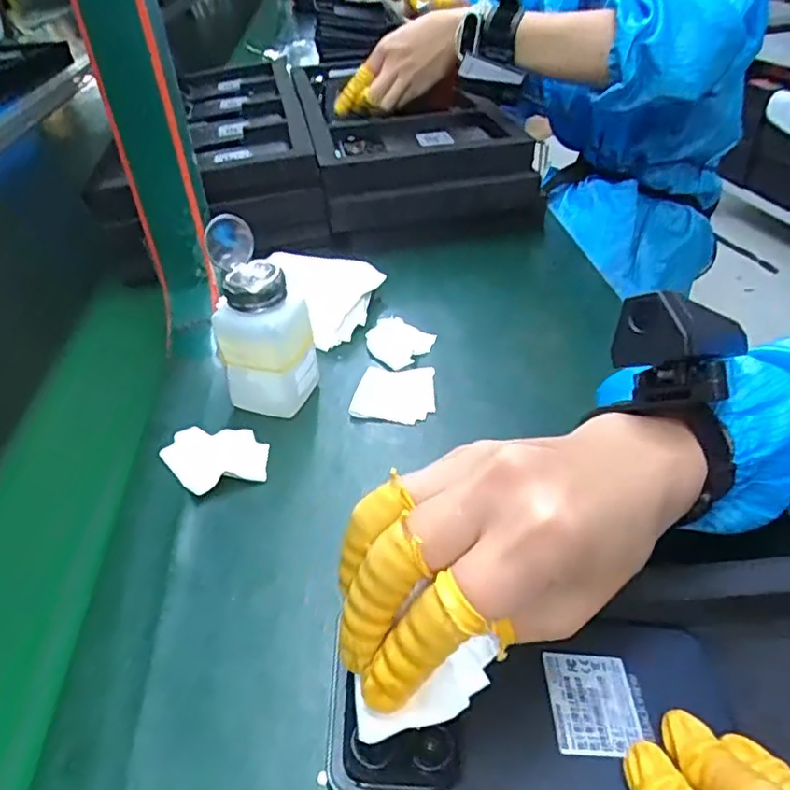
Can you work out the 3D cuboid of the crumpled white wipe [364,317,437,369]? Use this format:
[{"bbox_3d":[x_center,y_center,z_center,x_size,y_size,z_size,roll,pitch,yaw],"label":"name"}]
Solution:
[{"bbox_3d":[0.006,-0.049,0.510,0.052,0.016,0.043,-28,46,-25],"label":"crumpled white wipe"}]

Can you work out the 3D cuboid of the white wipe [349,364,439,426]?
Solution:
[{"bbox_3d":[0.001,-0.003,0.457,0.058,0.012,0.051,5,41,11],"label":"white wipe"}]

